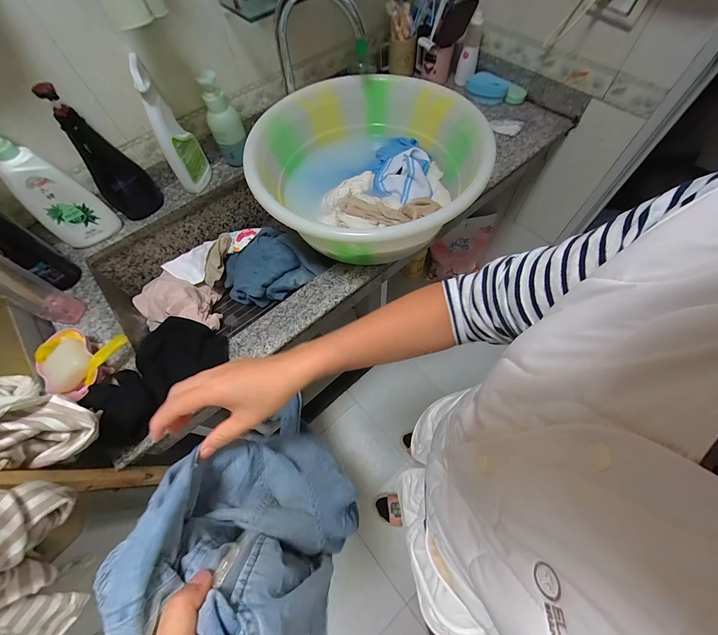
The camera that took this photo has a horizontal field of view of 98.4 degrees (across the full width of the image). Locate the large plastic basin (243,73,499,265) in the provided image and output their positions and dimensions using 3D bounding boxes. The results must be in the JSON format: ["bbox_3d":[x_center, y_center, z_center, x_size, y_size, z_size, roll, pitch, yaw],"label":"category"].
[{"bbox_3d":[0.023,-0.285,0.634,0.397,0.157,0.430,-1,63,2],"label":"large plastic basin"}]

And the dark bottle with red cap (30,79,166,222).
[{"bbox_3d":[-0.532,-0.332,0.644,0.061,0.274,0.104,40,71,20],"label":"dark bottle with red cap"}]

